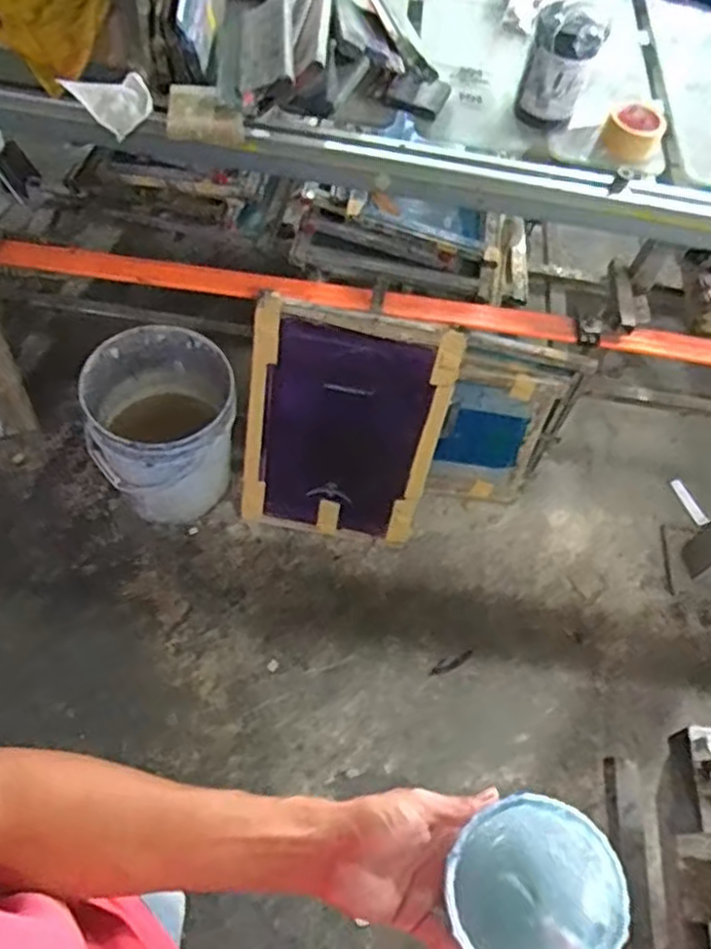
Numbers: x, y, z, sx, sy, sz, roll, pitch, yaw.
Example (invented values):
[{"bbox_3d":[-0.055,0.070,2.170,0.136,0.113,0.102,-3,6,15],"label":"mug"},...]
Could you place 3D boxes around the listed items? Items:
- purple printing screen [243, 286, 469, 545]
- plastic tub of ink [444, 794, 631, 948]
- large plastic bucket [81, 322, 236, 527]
[{"bbox_3d":[-0.029,-0.087,1.545,0.399,0.569,0.047,8,40,-6],"label":"purple printing screen"},{"bbox_3d":[0.118,0.282,0.496,0.114,0.058,0.106,1,59,-2],"label":"plastic tub of ink"},{"bbox_3d":[-0.403,-0.091,1.563,0.284,0.380,0.281,3,59,-6],"label":"large plastic bucket"}]

